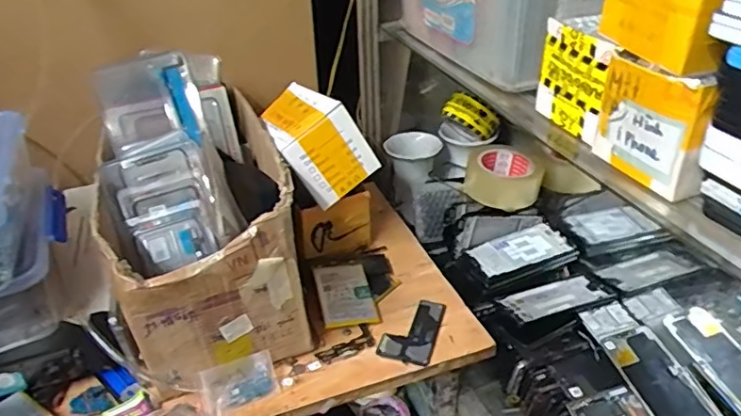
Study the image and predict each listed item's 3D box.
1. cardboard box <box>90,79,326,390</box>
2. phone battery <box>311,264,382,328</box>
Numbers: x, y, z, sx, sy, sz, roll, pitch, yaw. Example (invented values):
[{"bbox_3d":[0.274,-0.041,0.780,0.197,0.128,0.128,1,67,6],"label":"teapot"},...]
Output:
[{"bbox_3d":[-0.191,0.031,0.677,0.191,0.190,0.298,-14,35,-17],"label":"cardboard box"},{"bbox_3d":[-0.031,0.107,0.707,0.067,0.006,0.090,-6,48,-12],"label":"phone battery"}]

